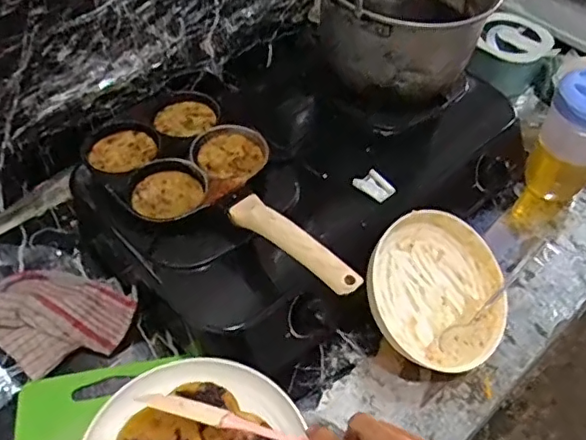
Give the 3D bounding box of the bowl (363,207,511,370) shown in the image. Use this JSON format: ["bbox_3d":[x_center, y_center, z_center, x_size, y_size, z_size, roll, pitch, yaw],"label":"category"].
[{"bbox_3d":[0.171,0.088,0.687,0.185,0.049,0.185,7,73,-24],"label":"bowl"}]

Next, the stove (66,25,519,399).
[{"bbox_3d":[0.021,-0.071,0.784,0.399,0.157,0.539,37,57,25],"label":"stove"}]

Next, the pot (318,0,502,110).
[{"bbox_3d":[0.139,-0.263,0.754,0.207,0.149,0.221,2,49,-2],"label":"pot"}]

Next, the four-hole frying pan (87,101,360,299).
[{"bbox_3d":[-0.069,-0.035,0.624,0.173,0.039,0.358,-36,60,-29],"label":"four-hole frying pan"}]

